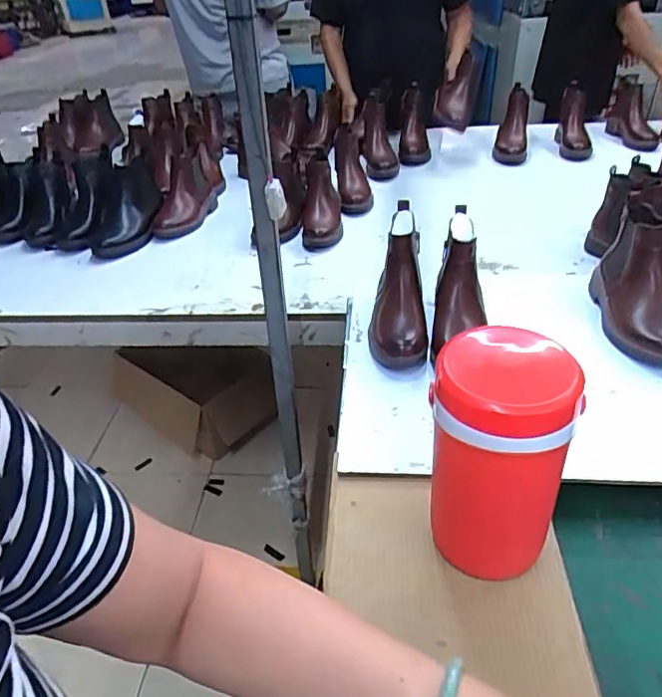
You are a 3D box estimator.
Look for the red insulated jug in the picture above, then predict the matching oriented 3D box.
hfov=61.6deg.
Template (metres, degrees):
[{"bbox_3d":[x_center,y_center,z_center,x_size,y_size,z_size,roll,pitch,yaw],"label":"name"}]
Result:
[{"bbox_3d":[0.156,0.110,0.522,0.117,0.230,0.106,12,40,21],"label":"red insulated jug"}]

